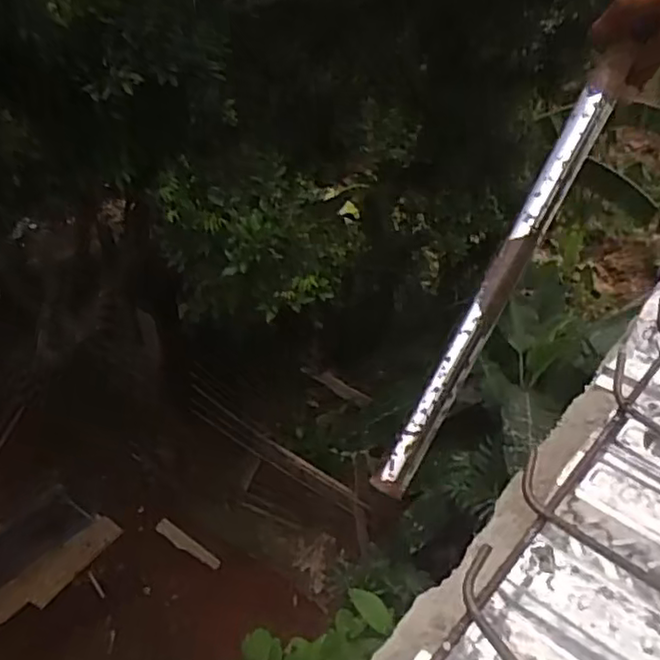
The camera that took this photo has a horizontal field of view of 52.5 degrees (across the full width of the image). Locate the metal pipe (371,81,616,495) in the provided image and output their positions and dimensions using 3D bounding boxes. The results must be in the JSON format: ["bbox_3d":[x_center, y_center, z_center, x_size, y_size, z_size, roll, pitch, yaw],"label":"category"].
[{"bbox_3d":[0.121,-0.029,0.489,0.021,0.014,0.324,27,85,27],"label":"metal pipe"}]

